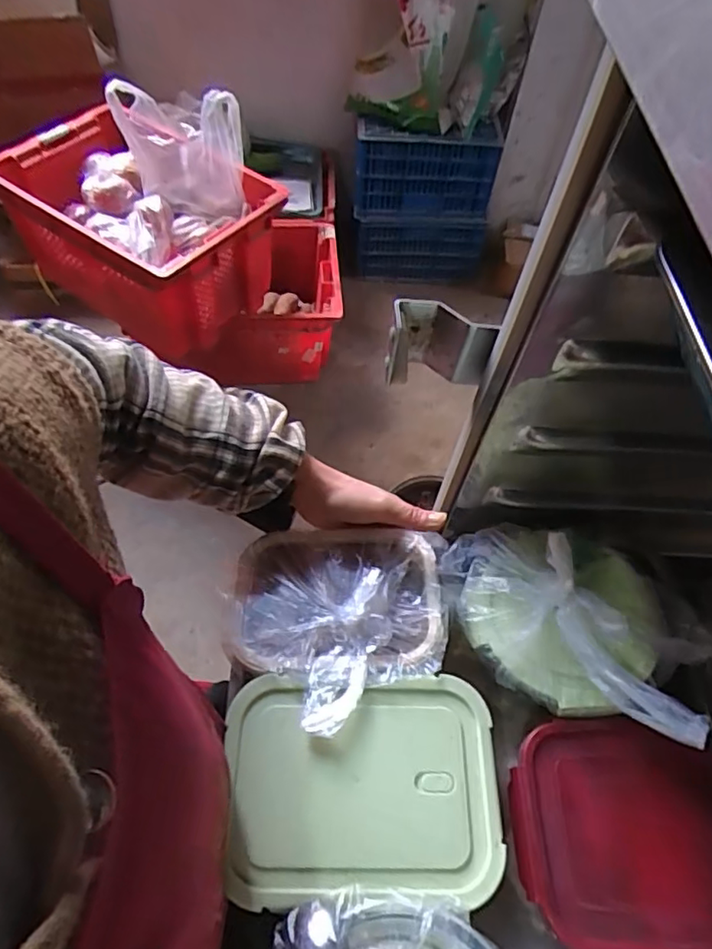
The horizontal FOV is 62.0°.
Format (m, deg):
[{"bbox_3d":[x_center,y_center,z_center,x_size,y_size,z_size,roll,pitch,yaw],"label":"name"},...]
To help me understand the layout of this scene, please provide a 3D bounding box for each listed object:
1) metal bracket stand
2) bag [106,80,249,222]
[{"bbox_3d":[0.053,-0.086,0.392,0.063,0.054,0.030,-5,58,-6],"label":"metal bracket stand"},{"bbox_3d":[-0.393,-0.745,1.341,0.276,0.172,0.357,-13,59,-12],"label":"bag"}]

